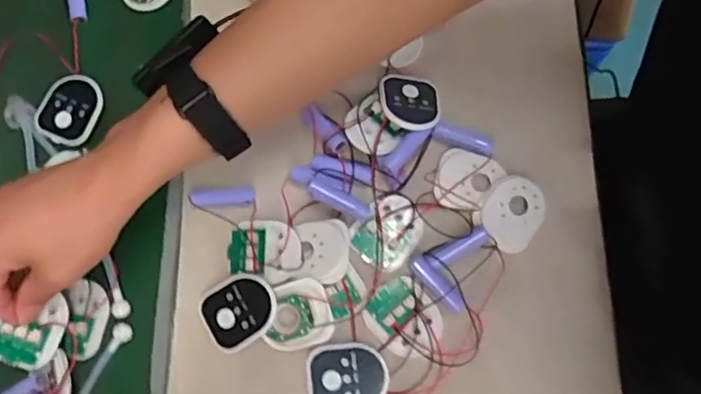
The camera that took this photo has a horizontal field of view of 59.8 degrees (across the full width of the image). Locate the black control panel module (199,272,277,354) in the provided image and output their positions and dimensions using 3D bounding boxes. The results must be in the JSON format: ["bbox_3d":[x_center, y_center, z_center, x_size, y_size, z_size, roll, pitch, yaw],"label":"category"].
[{"bbox_3d":[-0.083,0.084,0.451,0.056,0.010,0.048,-32,76,-9],"label":"black control panel module"}]

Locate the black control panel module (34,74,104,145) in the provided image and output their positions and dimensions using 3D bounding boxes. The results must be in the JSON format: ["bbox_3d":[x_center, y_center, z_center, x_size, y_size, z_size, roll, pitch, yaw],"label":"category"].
[{"bbox_3d":[-0.236,-0.074,0.514,0.051,0.009,0.058,12,73,4],"label":"black control panel module"}]

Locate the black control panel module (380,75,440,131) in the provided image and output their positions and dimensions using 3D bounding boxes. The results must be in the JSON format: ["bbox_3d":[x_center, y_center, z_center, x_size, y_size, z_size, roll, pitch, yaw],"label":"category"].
[{"bbox_3d":[0.048,-0.077,0.487,0.048,0.006,0.054,5,54,-6],"label":"black control panel module"}]

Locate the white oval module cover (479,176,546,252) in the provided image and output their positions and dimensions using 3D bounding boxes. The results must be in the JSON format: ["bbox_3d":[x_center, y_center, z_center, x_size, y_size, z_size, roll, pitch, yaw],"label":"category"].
[{"bbox_3d":[0.124,0.011,0.470,0.045,0.010,0.058,29,81,0],"label":"white oval module cover"}]

